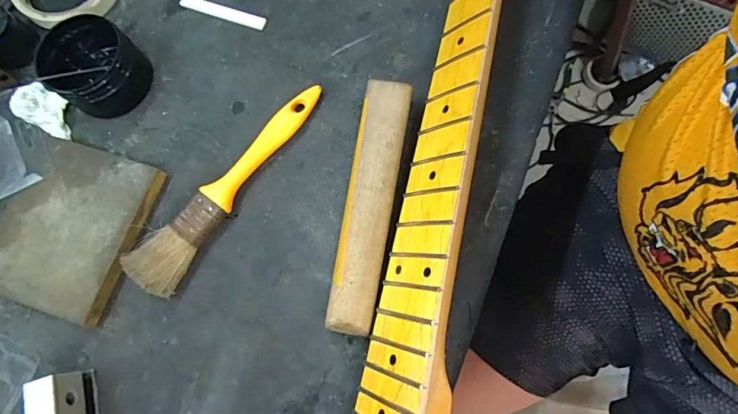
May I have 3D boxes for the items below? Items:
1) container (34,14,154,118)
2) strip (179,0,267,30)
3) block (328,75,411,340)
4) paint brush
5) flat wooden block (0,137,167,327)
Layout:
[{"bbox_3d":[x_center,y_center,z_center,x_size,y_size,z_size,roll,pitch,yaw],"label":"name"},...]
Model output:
[{"bbox_3d":[-0.217,-0.112,0.332,0.062,0.039,0.067,-1,74,4],"label":"container"},{"bbox_3d":[-0.126,-0.170,0.362,0.080,0.004,0.012,17,76,9],"label":"strip"},{"bbox_3d":[0.002,-0.003,0.297,0.031,0.029,0.176,7,74,7],"label":"block"},{"bbox_3d":[-0.101,-0.020,0.312,0.039,0.018,0.187,35,79,13],"label":"paint brush"},{"bbox_3d":[-0.220,0.014,0.312,0.106,0.014,0.119,17,76,9],"label":"flat wooden block"}]

